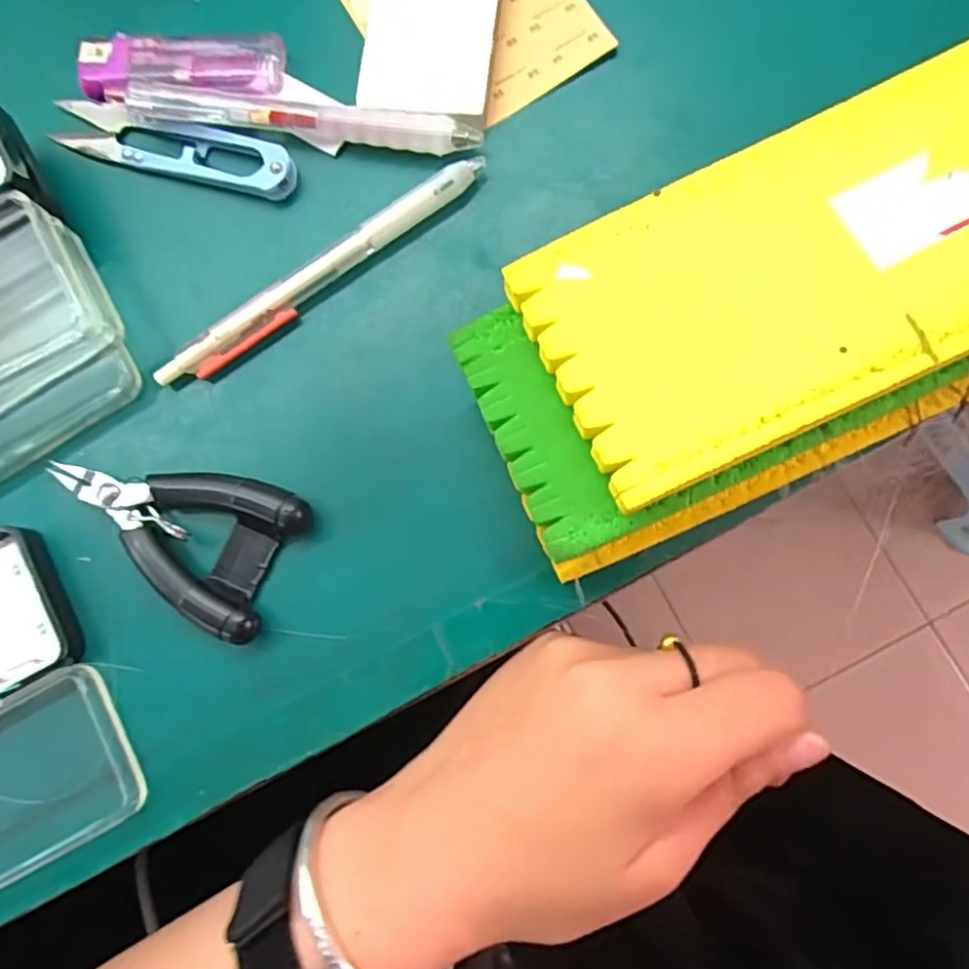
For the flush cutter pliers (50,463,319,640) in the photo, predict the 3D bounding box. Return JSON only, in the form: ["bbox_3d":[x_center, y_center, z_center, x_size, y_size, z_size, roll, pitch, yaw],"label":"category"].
[{"bbox_3d":[-0.112,0.013,0.231,0.091,0.013,0.053,24,86,6],"label":"flush cutter pliers"}]

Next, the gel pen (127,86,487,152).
[{"bbox_3d":[-0.069,-0.137,0.243,0.133,0.007,0.014,9,84,5],"label":"gel pen"}]

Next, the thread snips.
[{"bbox_3d":[-0.122,-0.132,0.254,0.103,0.014,0.022,18,85,6],"label":"thread snips"}]

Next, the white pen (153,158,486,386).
[{"bbox_3d":[-0.060,-0.078,0.241,0.138,0.010,0.013,-36,83,-1],"label":"white pen"}]

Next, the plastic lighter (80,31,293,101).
[{"bbox_3d":[-0.118,-0.164,0.253,0.080,0.009,0.026,-2,84,4],"label":"plastic lighter"}]

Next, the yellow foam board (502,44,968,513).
[{"bbox_3d":[0.173,-0.098,0.178,0.332,0.011,0.080,-25,83,1],"label":"yellow foam board"}]

